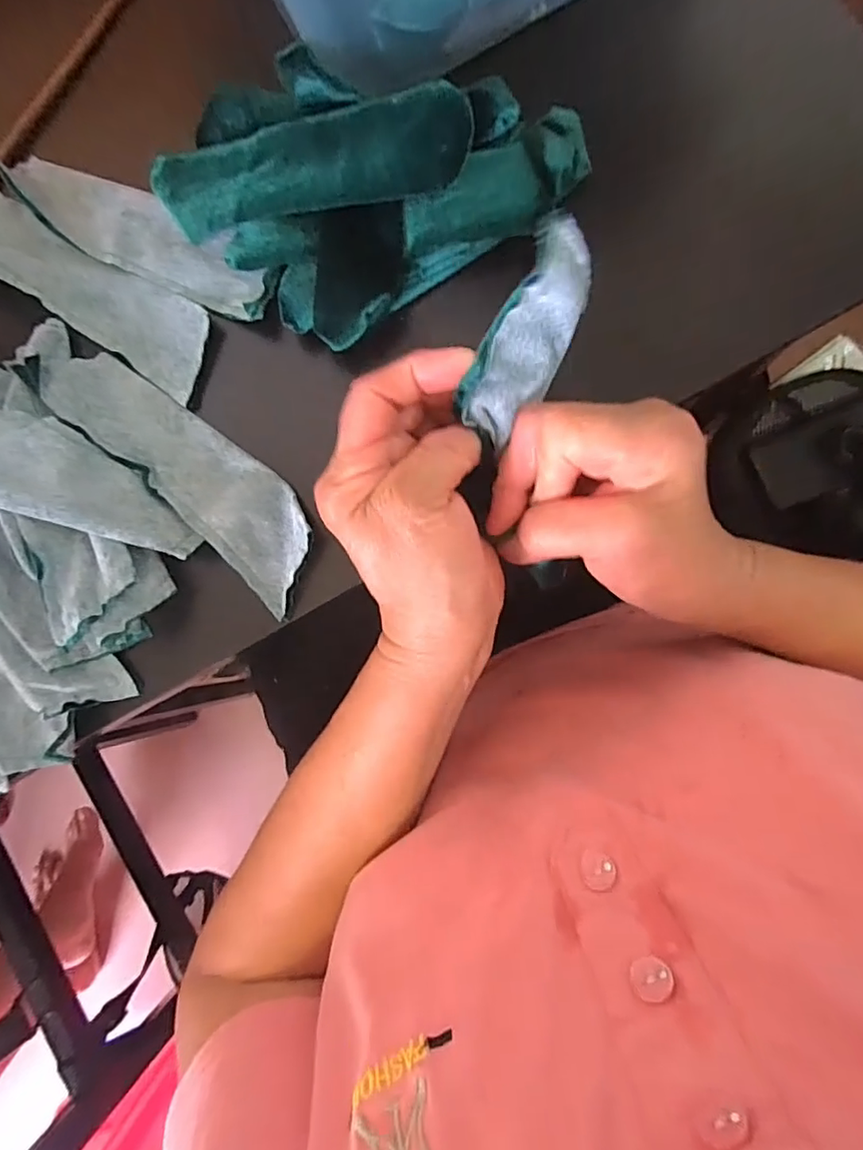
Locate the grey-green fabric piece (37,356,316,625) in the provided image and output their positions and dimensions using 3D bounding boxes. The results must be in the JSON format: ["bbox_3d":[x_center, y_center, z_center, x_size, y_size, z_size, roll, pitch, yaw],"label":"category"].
[{"bbox_3d":[-0.135,-0.060,0.306,0.180,0.019,0.052,40,91,8],"label":"grey-green fabric piece"}]

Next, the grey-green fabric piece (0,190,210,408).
[{"bbox_3d":[-0.208,-0.170,0.329,0.190,0.014,0.048,33,90,8],"label":"grey-green fabric piece"}]

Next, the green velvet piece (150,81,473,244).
[{"bbox_3d":[-0.066,-0.211,0.295,0.170,0.011,0.041,-2,114,14],"label":"green velvet piece"}]

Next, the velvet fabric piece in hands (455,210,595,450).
[{"bbox_3d":[0.041,-0.100,0.242,0.039,0.018,0.086,18,106,-33],"label":"velvet fabric piece in hands"}]

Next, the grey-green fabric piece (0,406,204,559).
[{"bbox_3d":[-0.206,-0.055,0.289,0.175,0.023,0.049,20,88,-6],"label":"grey-green fabric piece"}]

